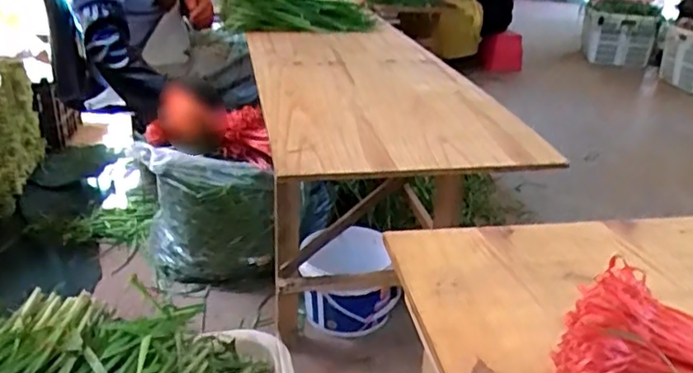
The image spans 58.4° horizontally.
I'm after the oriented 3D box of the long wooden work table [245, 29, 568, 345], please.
[{"bbox_3d":[0.012,0.011,1.491,0.438,0.592,1.022,-2,25,-10],"label":"long wooden work table"}]

